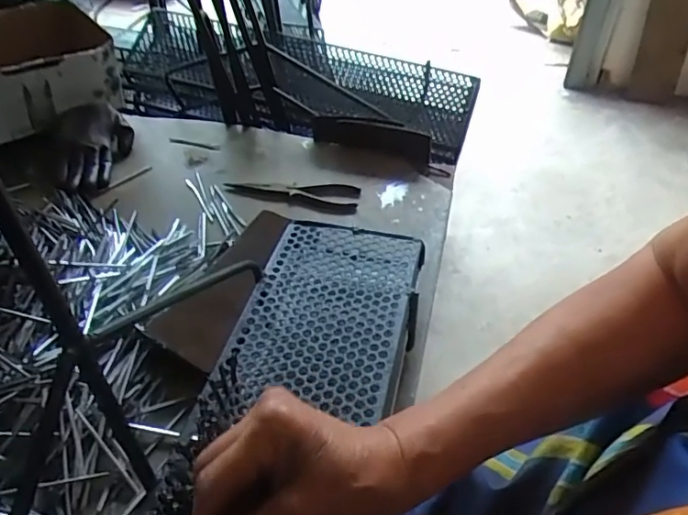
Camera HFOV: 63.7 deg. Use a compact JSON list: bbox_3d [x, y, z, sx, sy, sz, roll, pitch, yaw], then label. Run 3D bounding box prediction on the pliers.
[{"bbox_3d":[-0.072,-0.086,0.766,0.182,0.009,0.063,2,42,1],"label":"pliers"}]

